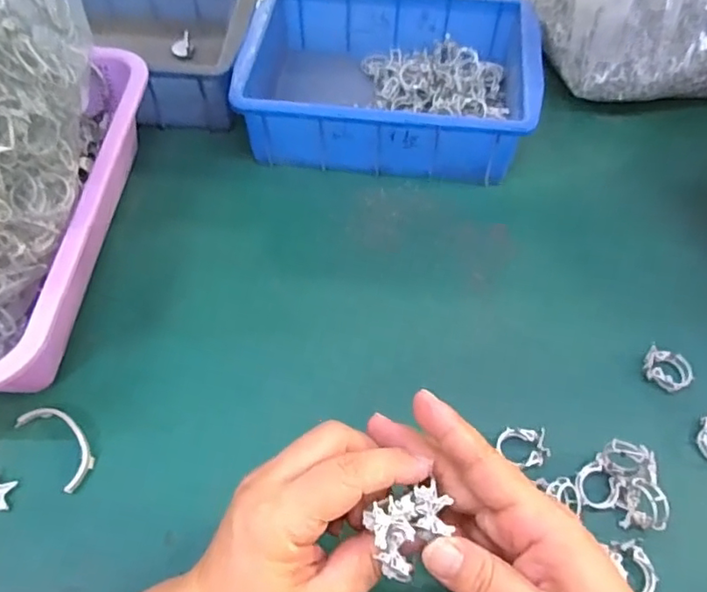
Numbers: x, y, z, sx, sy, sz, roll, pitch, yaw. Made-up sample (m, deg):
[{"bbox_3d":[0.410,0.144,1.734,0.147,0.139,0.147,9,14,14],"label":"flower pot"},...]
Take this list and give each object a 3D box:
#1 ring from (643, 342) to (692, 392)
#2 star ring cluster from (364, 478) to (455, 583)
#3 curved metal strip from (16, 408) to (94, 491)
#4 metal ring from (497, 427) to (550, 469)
[{"bbox_3d":[0.214,0.049,0.385,0.030,0.007,0.028,15,61,10],"label":"ring"},{"bbox_3d":[0.025,0.098,0.237,0.034,0.015,0.029,-23,61,-12],"label":"star ring cluster"},{"bbox_3d":[-0.188,0.094,0.363,0.063,0.006,0.026,40,68,22],"label":"curved metal strip"},{"bbox_3d":[0.107,0.095,0.356,0.031,0.011,0.024,3,59,3],"label":"metal ring"}]

